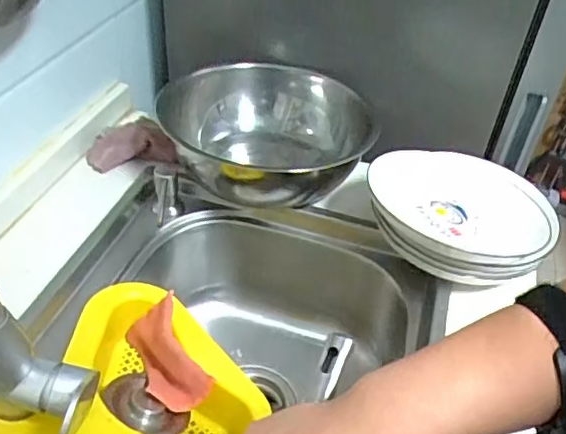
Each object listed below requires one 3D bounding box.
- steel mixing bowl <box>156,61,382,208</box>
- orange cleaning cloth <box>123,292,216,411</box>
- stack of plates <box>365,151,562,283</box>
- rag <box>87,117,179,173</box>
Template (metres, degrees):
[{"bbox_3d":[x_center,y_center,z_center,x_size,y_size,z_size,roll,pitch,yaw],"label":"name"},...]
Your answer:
[{"bbox_3d":[-0.022,-0.096,0.719,0.228,0.112,0.233,4,41,-4],"label":"steel mixing bowl"},{"bbox_3d":[-0.120,0.149,0.590,0.021,0.082,0.114,-6,50,-48],"label":"orange cleaning cloth"},{"bbox_3d":[0.193,-0.006,0.649,0.198,0.067,0.188,1,41,-7],"label":"stack of plates"},{"bbox_3d":[-0.194,-0.088,0.735,0.108,0.056,0.053,-3,42,-12],"label":"rag"}]

